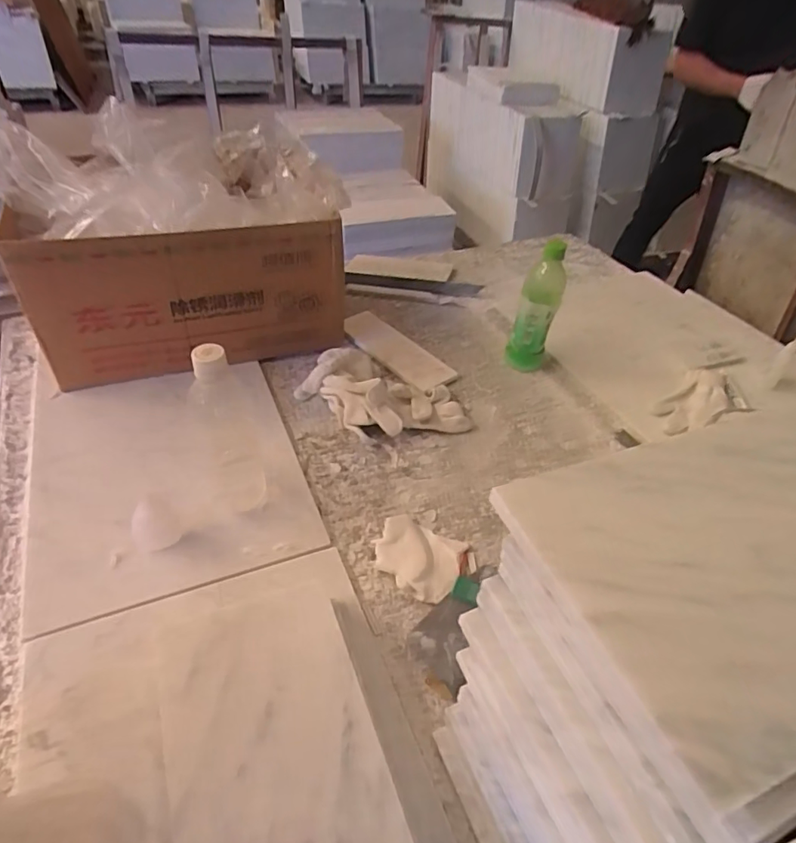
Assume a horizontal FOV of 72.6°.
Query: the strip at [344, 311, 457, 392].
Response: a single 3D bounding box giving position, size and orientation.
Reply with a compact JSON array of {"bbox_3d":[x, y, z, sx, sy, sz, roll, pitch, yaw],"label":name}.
[{"bbox_3d":[-0.005,-0.124,0.929,0.087,0.014,0.234,-27,50,-31],"label":"strip"}]

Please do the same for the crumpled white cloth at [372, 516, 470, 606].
[{"bbox_3d":[0.022,0.153,0.612,0.098,0.019,0.085,20,44,17],"label":"crumpled white cloth"}]

